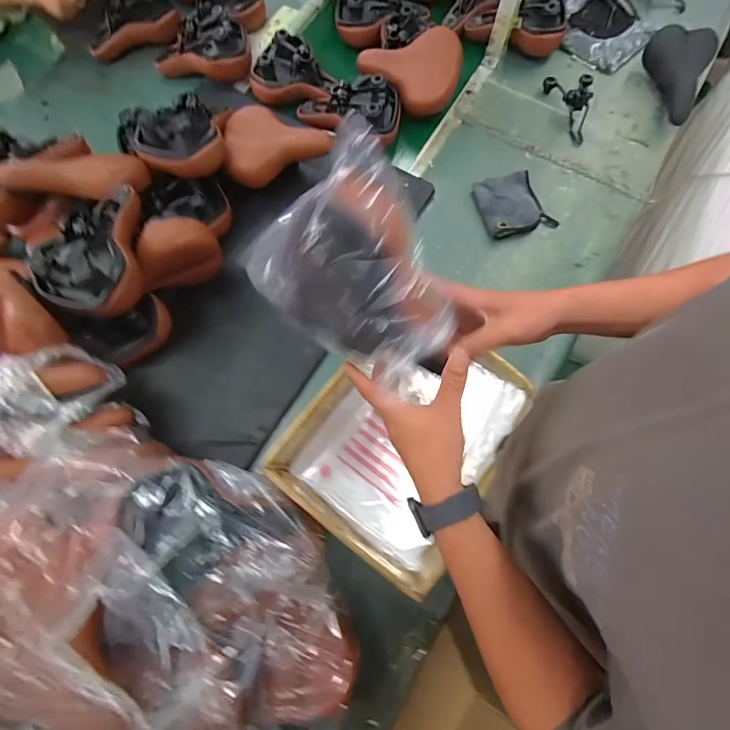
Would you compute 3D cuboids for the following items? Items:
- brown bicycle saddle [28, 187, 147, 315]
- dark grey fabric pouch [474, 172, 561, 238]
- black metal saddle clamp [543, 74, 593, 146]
[{"bbox_3d":[-0.479,-0.218,0.706,0.178,0.073,0.249,20,76,6],"label":"brown bicycle saddle"},{"bbox_3d":[0.351,-0.379,0.926,0.151,0.031,0.143,-19,76,-4],"label":"dark grey fabric pouch"},{"bbox_3d":[0.510,-0.665,0.995,0.121,0.039,0.200,12,76,4],"label":"black metal saddle clamp"}]

